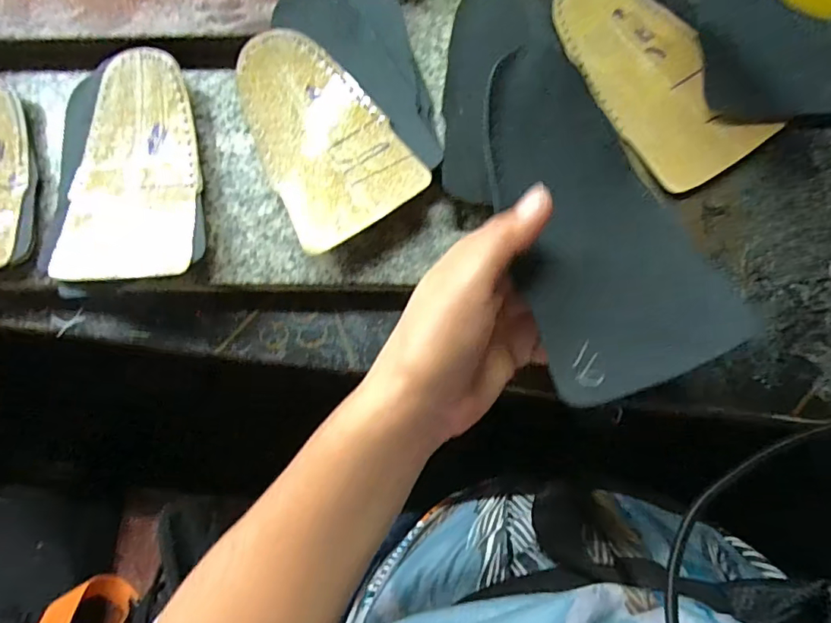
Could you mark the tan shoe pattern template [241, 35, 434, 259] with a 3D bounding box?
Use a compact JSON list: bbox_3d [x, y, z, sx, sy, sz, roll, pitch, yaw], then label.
[{"bbox_3d":[-0.059,-0.108,0.294,0.078,0.022,0.138,-32,78,-1],"label":"tan shoe pattern template"}]

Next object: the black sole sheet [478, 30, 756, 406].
[{"bbox_3d":[0.084,-0.047,0.229,0.087,0.018,0.162,-18,81,-6],"label":"black sole sheet"}]

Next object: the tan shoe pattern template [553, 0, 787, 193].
[{"bbox_3d":[0.152,-0.159,0.316,0.077,0.008,0.163,-31,78,-1],"label":"tan shoe pattern template"}]

